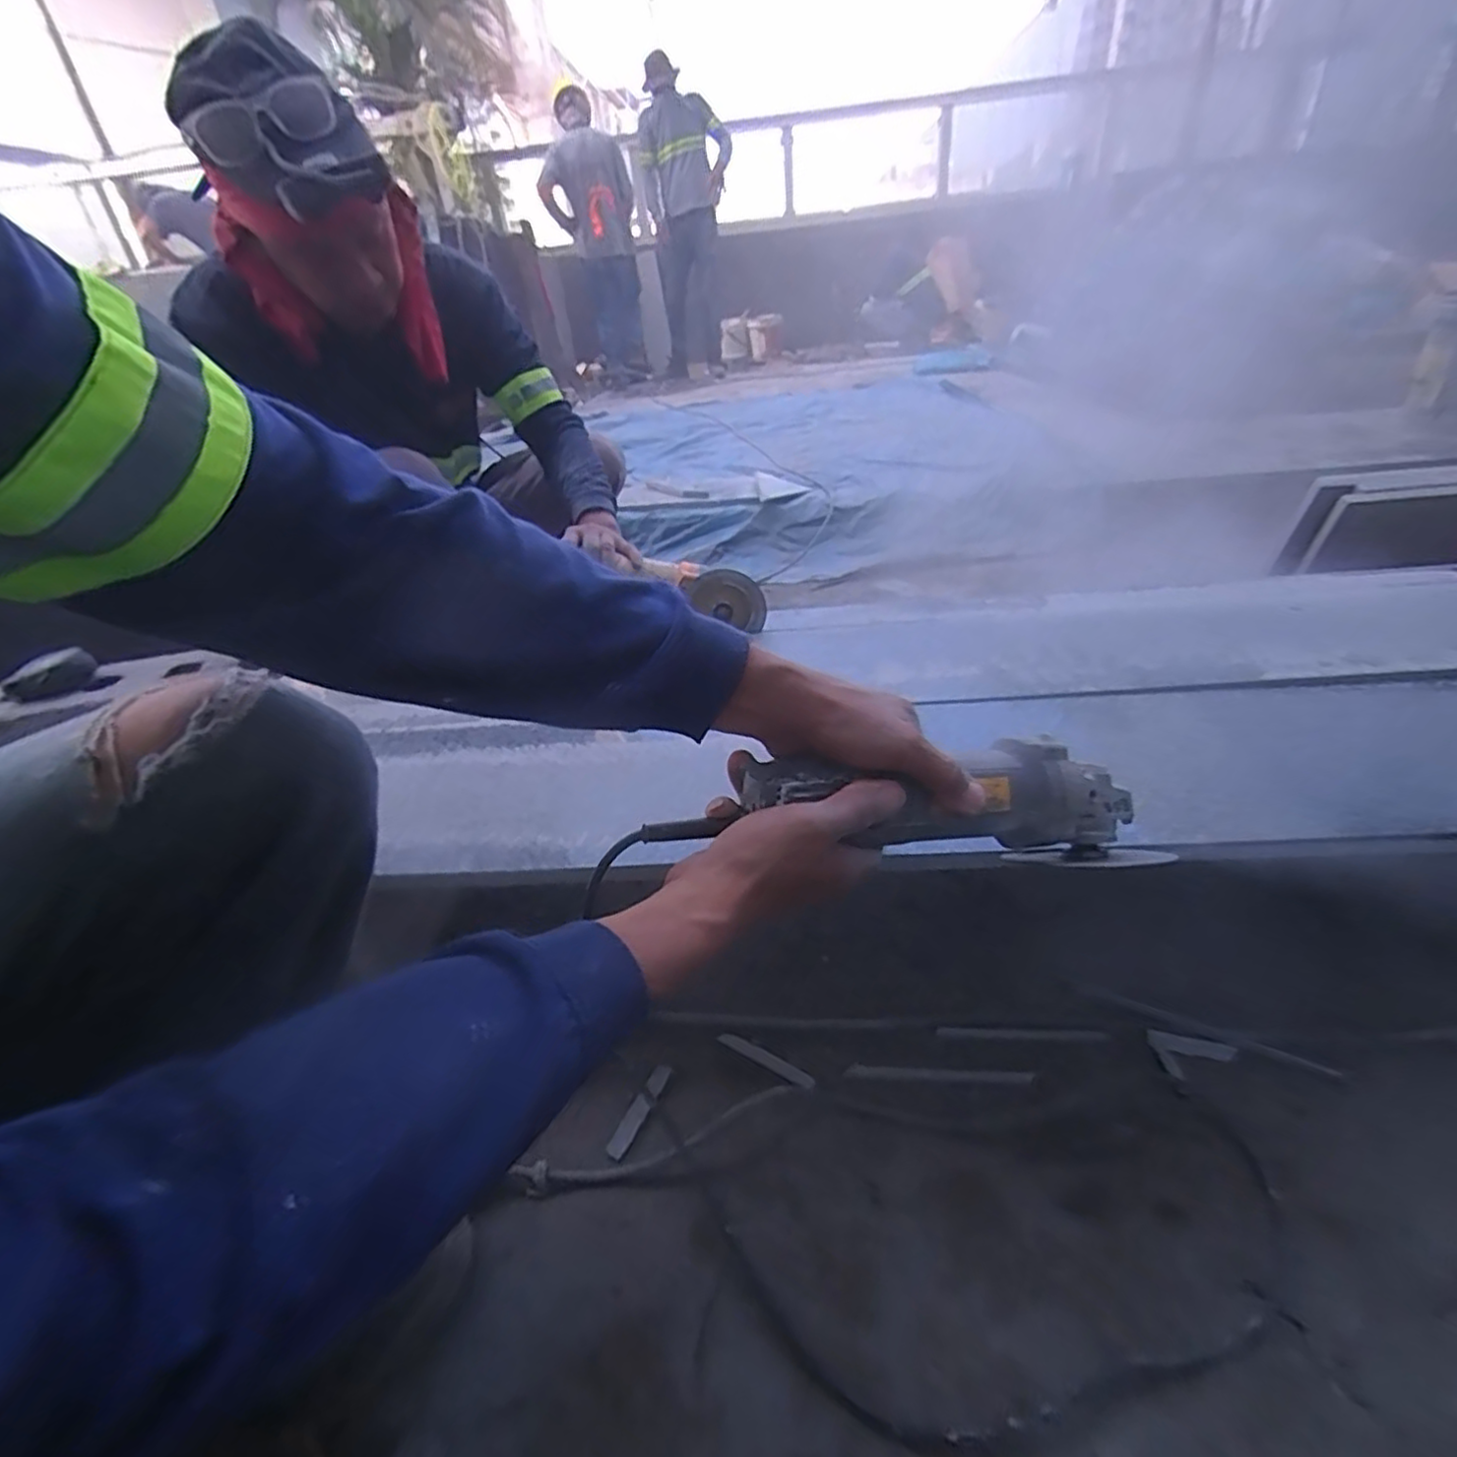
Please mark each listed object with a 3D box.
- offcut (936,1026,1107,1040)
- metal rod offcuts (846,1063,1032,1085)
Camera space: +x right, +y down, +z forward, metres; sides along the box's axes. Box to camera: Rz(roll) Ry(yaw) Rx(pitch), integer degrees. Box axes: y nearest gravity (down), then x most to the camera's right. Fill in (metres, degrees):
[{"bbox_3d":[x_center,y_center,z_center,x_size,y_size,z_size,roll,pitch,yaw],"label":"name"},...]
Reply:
[{"bbox_3d":[0.260,0.270,0.604,0.142,0.004,0.010,-2,34,8],"label":"offcut"},{"bbox_3d":[0.178,0.295,0.580,0.153,0.004,0.010,-1,34,9],"label":"metal rod offcuts"}]

